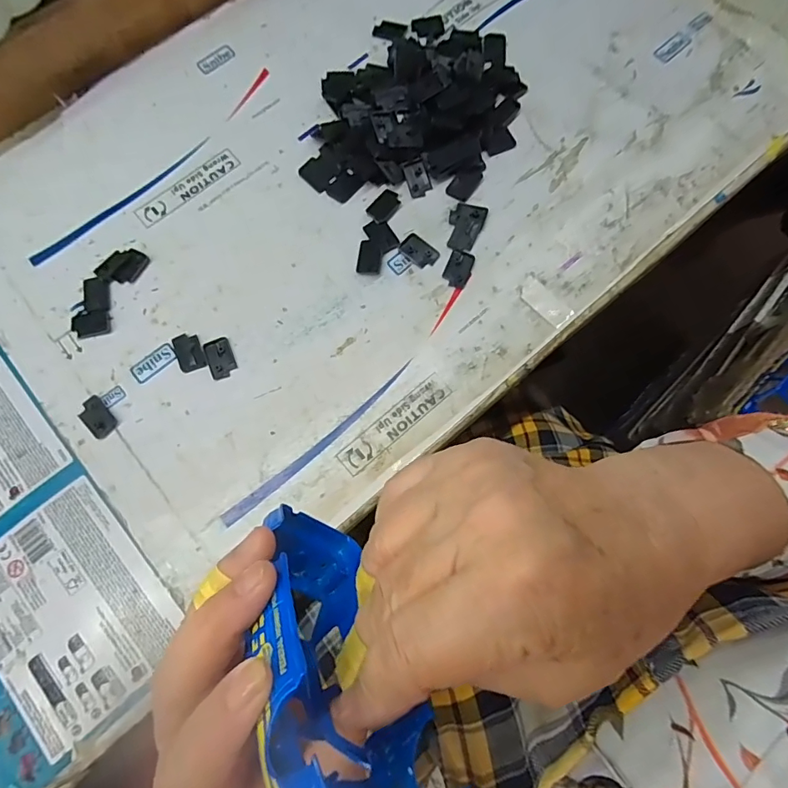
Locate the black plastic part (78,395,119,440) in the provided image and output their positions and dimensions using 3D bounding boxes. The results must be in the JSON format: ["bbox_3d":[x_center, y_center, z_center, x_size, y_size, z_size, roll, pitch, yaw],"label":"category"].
[{"bbox_3d":[-0.207,0.017,0.331,0.019,0.004,0.029,-40,79,-9],"label":"black plastic part"}]

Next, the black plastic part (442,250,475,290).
[{"bbox_3d":[0.049,-0.094,0.355,0.019,0.004,0.029,22,77,6],"label":"black plastic part"}]

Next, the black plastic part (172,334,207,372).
[{"bbox_3d":[-0.148,-0.031,0.342,0.019,0.004,0.029,-21,77,-5],"label":"black plastic part"}]

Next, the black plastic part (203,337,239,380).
[{"bbox_3d":[-0.125,-0.026,0.341,0.018,0.004,0.029,-22,77,-5],"label":"black plastic part"}]

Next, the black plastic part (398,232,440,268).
[{"bbox_3d":[0.020,-0.109,0.358,0.028,0.004,0.019,41,79,9],"label":"black plastic part"}]

